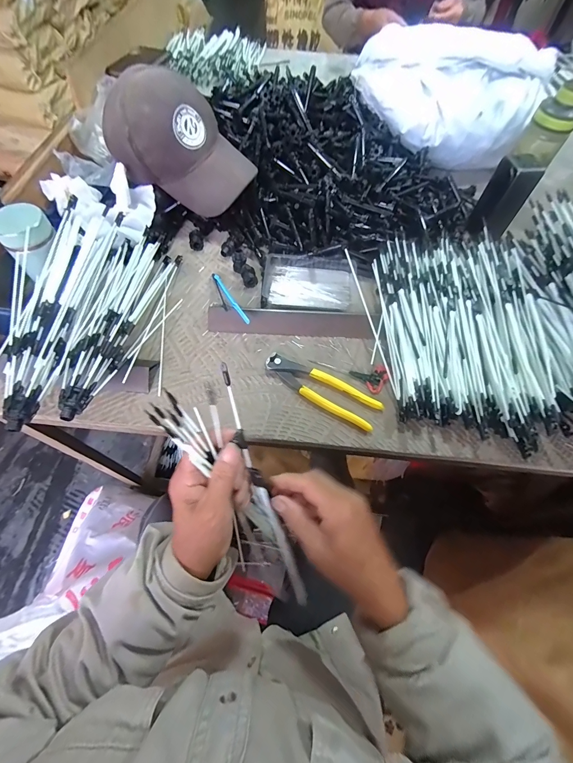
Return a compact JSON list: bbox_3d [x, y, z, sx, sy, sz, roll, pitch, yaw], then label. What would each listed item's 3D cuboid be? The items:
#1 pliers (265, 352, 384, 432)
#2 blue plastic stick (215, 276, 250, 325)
[{"bbox_3d":[0.046,0.008,0.441,0.162,0.015,0.045,27,64,13],"label":"pliers"},{"bbox_3d":[-0.084,-0.125,0.492,0.010,0.010,0.130,-23,49,-14],"label":"blue plastic stick"}]

